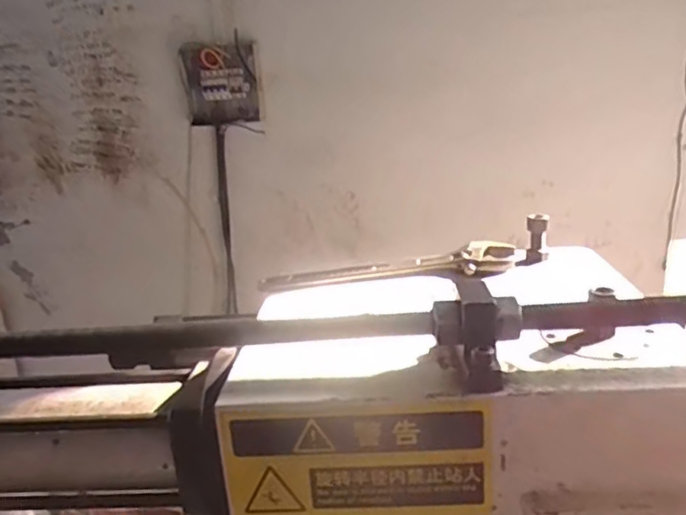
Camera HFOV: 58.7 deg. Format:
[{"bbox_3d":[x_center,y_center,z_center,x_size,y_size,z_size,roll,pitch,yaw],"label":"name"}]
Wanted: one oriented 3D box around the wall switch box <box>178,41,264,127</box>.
[{"bbox_3d":[-0.334,-0.477,1.674,0.215,0.211,0.081,-2,21,0],"label":"wall switch box"}]

